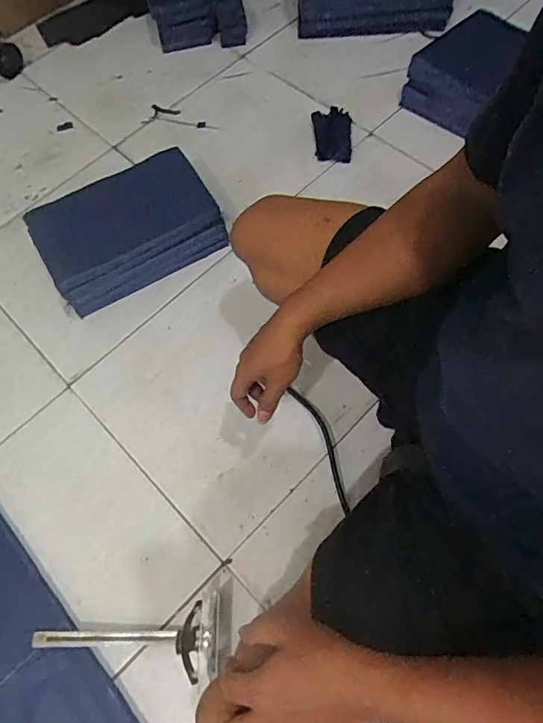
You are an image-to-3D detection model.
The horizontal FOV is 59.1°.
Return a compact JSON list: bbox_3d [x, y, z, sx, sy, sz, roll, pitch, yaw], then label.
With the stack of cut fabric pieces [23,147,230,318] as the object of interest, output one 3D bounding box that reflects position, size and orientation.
[{"bbox_3d":[-0.264,-0.246,0.895,0.308,0.120,0.184,-27,67,-10],"label":"stack of cut fabric pieces"}]

